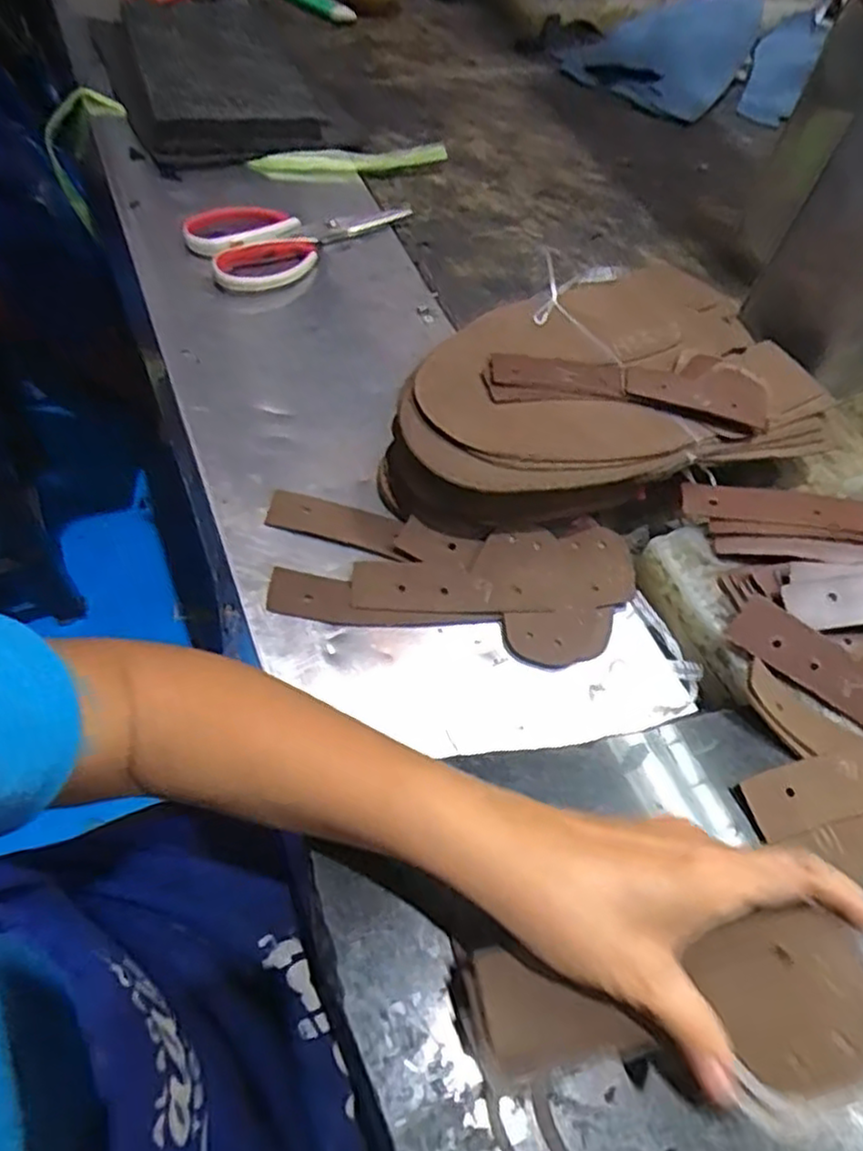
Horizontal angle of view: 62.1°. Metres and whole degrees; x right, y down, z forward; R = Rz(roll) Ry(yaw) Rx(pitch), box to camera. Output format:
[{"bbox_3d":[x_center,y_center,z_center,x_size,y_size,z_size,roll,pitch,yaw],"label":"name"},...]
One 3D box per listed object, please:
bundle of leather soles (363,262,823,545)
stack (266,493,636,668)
[{"bbox_3d":[0.122,-0.138,0.519,0.329,0.078,0.191,-17,61,-18],"label":"bundle of leather soles"},{"bbox_3d":[0.012,-0.002,0.469,0.237,0.018,0.099,7,56,-3],"label":"stack"}]

